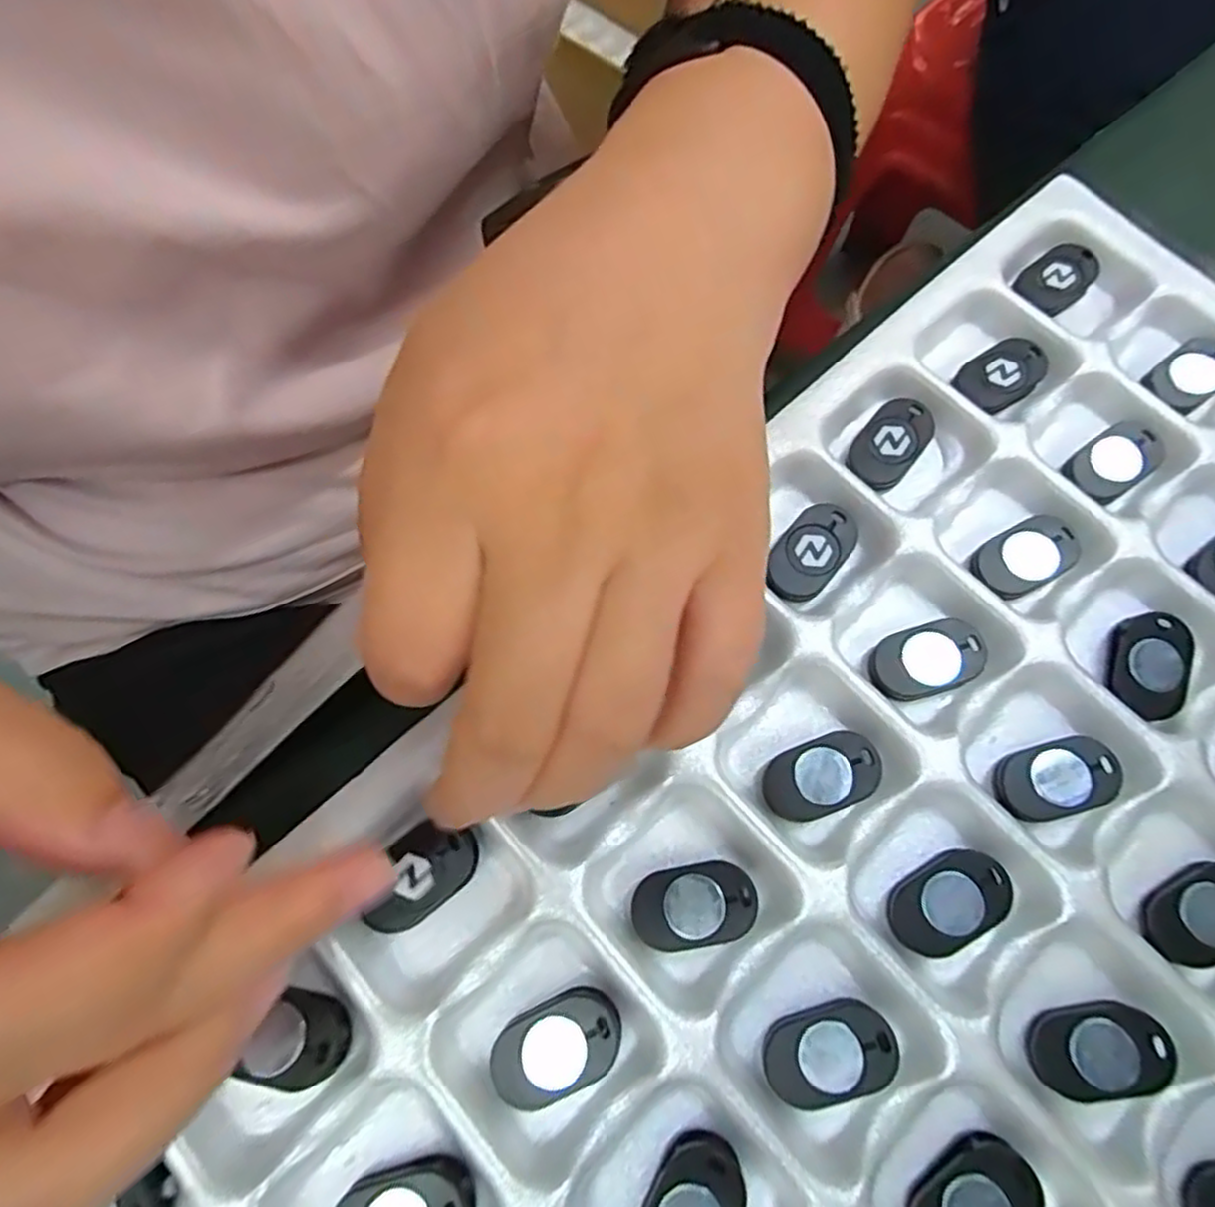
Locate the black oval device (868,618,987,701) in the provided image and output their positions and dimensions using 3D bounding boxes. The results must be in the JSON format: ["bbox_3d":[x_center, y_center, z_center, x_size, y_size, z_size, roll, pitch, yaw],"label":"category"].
[{"bbox_3d":[0.083,0.015,0.187,0.029,0.007,0.018,-15,72,-7],"label":"black oval device"}]

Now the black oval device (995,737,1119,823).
[{"bbox_3d":[0.111,0.044,0.177,0.029,0.006,0.017,-13,72,-6],"label":"black oval device"}]

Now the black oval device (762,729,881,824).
[{"bbox_3d":[0.053,0.043,0.177,0.028,0.006,0.018,-18,72,-8],"label":"black oval device"}]

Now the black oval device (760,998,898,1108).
[{"bbox_3d":[0.049,0.098,0.154,0.027,0.004,0.018,-13,72,-6],"label":"black oval device"}]

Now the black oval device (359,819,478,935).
[{"bbox_3d":[-0.044,0.063,0.165,0.029,0.006,0.017,-35,75,-13],"label":"black oval device"}]

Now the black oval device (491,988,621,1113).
[{"bbox_3d":[-0.011,0.095,0.152,0.029,0.004,0.018,-23,73,-9],"label":"black oval device"}]

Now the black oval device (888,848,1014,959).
[{"bbox_3d":[0.080,0.070,0.167,0.028,0.006,0.017,-30,74,-11],"label":"black oval device"}]

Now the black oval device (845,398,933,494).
[{"bbox_3d":[0.081,-0.046,0.208,0.016,0.006,0.033,36,73,10],"label":"black oval device"}]

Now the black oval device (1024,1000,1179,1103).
[{"bbox_3d":[0.109,0.100,0.158,0.028,0.006,0.019,-22,59,5],"label":"black oval device"}]

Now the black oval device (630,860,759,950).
[{"bbox_3d":[0.020,0.069,0.164,0.028,0.004,0.017,-9,71,-5],"label":"black oval device"}]

